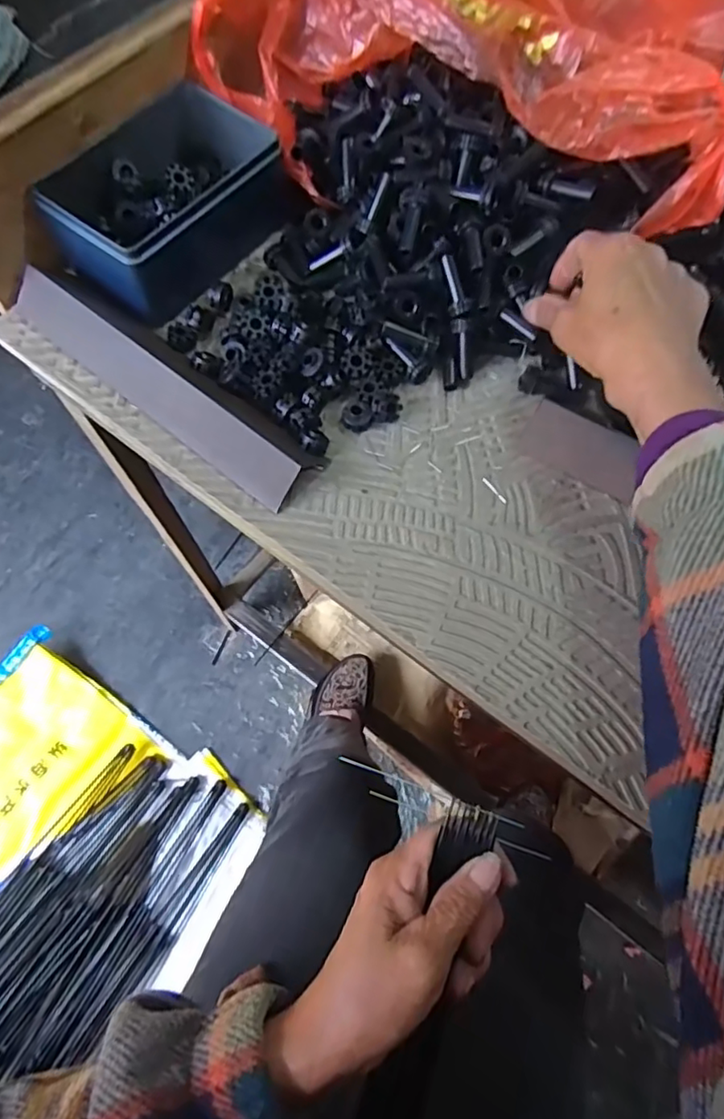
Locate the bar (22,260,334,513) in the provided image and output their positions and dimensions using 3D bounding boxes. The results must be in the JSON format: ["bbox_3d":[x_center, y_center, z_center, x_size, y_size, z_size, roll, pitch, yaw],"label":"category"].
[{"bbox_3d":[-0.127,-0.118,0.378,0.235,0.028,0.046,38,72,14],"label":"bar"}]

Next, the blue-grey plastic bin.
[{"bbox_3d":[-0.134,-0.244,0.411,0.104,0.062,0.153,40,73,14],"label":"blue-grey plastic bin"}]

